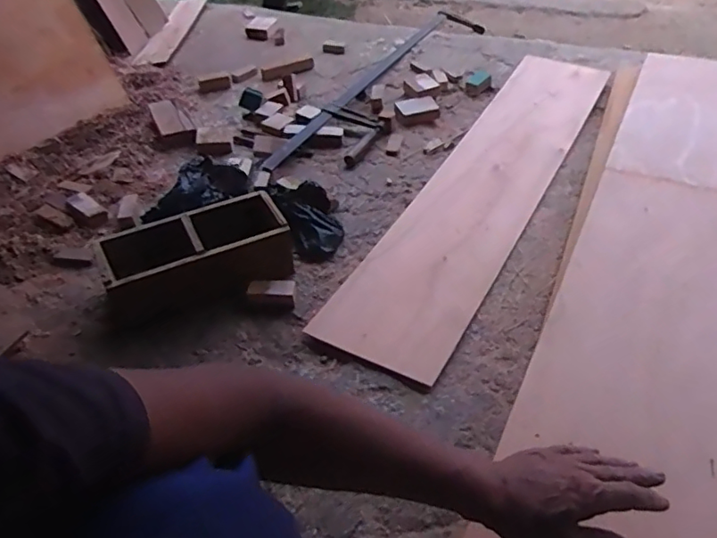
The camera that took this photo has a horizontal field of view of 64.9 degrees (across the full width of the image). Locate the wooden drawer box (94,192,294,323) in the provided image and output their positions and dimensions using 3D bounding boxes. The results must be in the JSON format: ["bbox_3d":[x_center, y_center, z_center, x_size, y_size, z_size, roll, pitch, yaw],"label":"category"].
[{"bbox_3d":[-0.267,-0.020,0.946,0.293,0.104,0.133,-17,50,-18],"label":"wooden drawer box"}]

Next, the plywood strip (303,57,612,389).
[{"bbox_3d":[0.270,-0.183,1.152,0.223,0.021,1.032,21,50,23],"label":"plywood strip"}]

